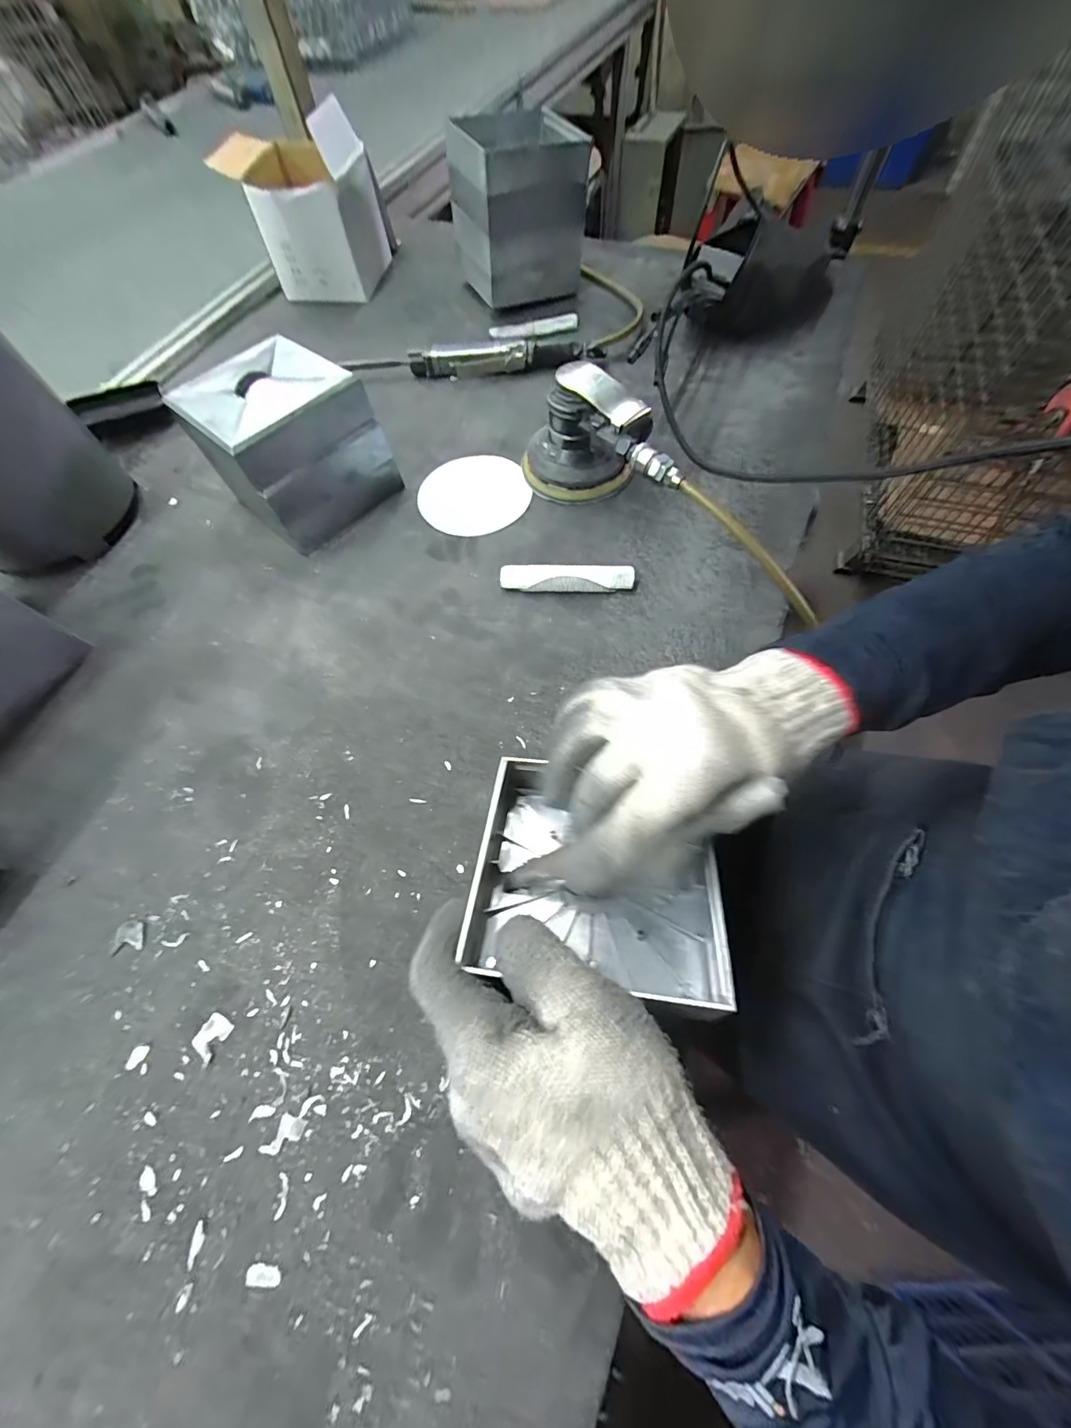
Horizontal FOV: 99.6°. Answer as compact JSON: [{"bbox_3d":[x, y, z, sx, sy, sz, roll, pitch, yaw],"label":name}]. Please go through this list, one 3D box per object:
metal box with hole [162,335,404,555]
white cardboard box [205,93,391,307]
[{"bbox_3d":[-0.237,-0.266,0.442,0.137,0.105,0.153,-39,69,-14],"label":"metal box with hole"},{"bbox_3d":[-0.307,-0.711,0.634,0.153,0.144,0.157,9,66,8],"label":"white cardboard box"}]

